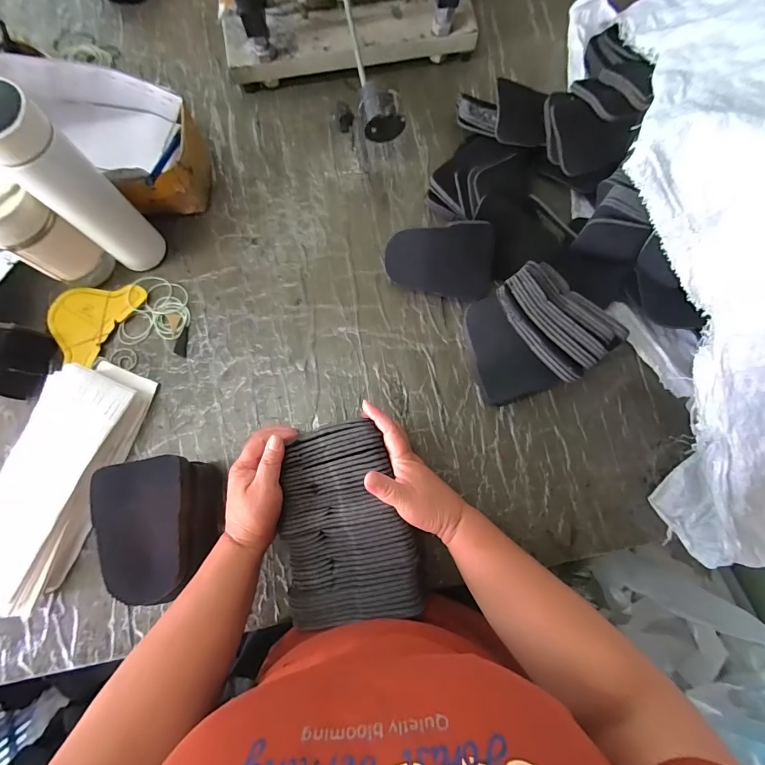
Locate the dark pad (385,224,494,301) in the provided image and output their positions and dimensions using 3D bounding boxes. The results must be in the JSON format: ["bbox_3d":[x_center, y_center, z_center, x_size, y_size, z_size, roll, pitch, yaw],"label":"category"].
[{"bbox_3d":[0.075,-0.159,0.513,0.136,0.008,0.092,0,116,3],"label":"dark pad"}]

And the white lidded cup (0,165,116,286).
[{"bbox_3d":[-0.406,-0.177,0.451,0.068,0.151,0.070,0,80,-2],"label":"white lidded cup"}]

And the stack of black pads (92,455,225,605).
[{"bbox_3d":[-0.242,0.157,0.437,0.110,0.085,0.140,-10,81,-4],"label":"stack of black pads"}]

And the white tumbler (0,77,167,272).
[{"bbox_3d":[-0.331,-0.205,0.425,0.064,0.232,0.062,0,80,-2],"label":"white tumbler"}]

